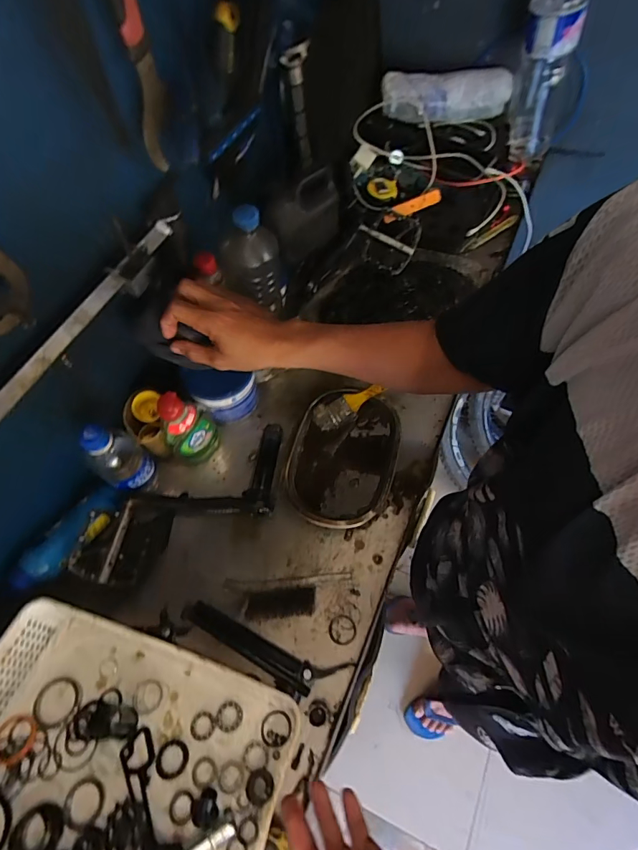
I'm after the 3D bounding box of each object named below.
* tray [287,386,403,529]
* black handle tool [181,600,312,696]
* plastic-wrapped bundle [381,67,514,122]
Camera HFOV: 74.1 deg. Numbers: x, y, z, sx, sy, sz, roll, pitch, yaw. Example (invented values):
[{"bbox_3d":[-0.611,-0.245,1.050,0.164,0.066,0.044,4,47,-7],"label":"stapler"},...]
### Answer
[{"bbox_3d":[0.035,0.046,0.631,0.154,0.036,0.218,15,66,9],"label":"tray"},{"bbox_3d":[-0.091,0.274,0.531,0.180,0.031,0.032,24,63,12],"label":"black handle tool"},{"bbox_3d":[0.250,-0.660,0.847,0.241,0.073,0.077,-6,64,-1],"label":"plastic-wrapped bundle"}]

